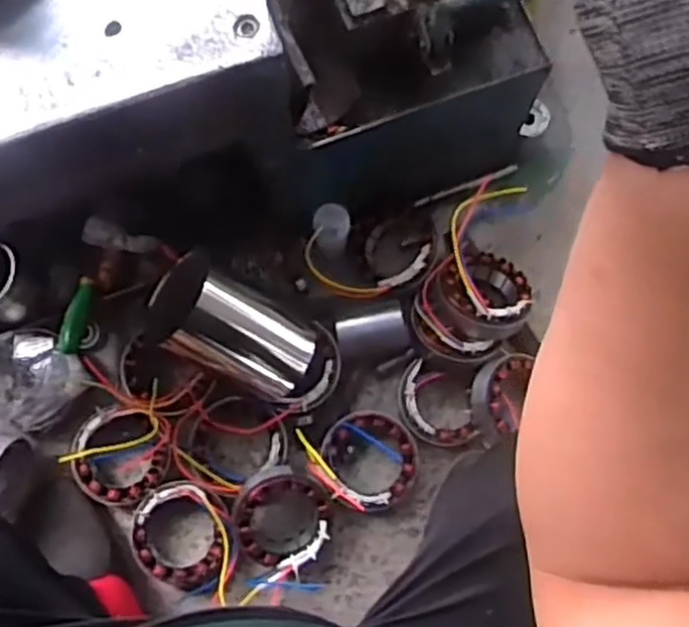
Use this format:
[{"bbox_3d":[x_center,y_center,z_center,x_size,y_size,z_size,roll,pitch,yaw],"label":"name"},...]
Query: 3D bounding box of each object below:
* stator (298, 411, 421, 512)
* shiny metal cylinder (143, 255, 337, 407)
[{"bbox_3d":[0.027,0.177,0.909,0.124,0.064,0.126,0,77,0],"label":"stator"},{"bbox_3d":[-0.107,0.031,0.896,0.233,0.089,0.109,30,77,-26],"label":"shiny metal cylinder"}]

